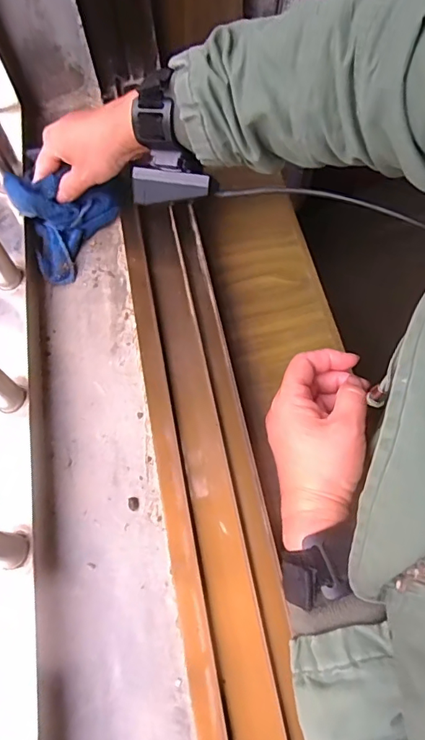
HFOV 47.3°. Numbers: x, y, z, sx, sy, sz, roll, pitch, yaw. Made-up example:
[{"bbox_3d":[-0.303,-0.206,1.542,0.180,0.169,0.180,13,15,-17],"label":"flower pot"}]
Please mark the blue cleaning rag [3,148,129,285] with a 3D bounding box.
[{"bbox_3d":[-0.144,-0.145,0.461,0.101,0.057,0.109,11,64,7],"label":"blue cleaning rag"}]

